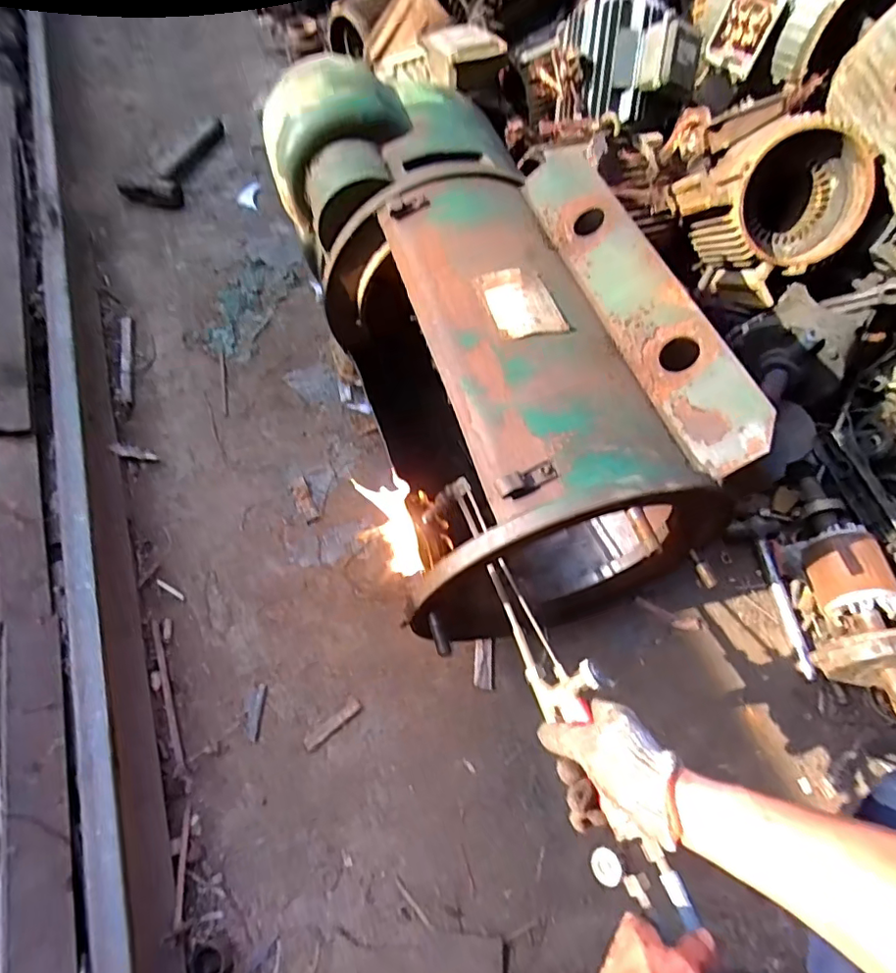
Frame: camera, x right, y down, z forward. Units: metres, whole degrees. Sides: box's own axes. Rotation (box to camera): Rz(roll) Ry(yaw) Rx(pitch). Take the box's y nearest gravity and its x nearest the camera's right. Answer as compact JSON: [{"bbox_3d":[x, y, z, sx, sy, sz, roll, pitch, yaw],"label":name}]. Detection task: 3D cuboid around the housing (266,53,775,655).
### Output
[{"bbox_3d":[0.023,-0.206,0.807,0.359,0.378,0.771,-15,64,-12],"label":"housing"}]

